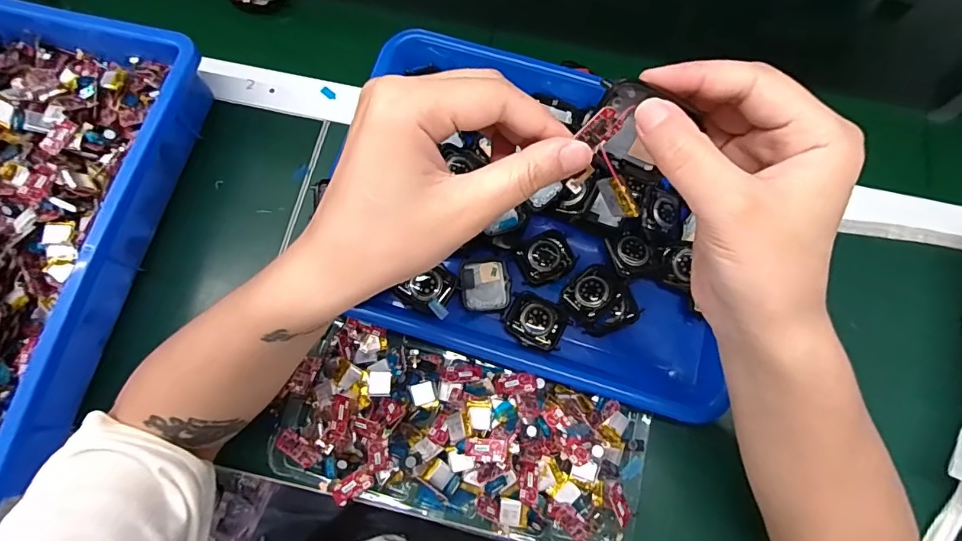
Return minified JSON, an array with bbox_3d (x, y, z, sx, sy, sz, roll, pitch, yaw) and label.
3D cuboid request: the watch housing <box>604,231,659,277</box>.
[{"bbox_3d":[0.116,-0.014,0.362,0.033,0.010,0.033,-13,74,-4],"label":"watch housing"}]

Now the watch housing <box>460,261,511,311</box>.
[{"bbox_3d":[0.003,0.011,0.363,0.036,0.008,0.037,-5,74,-2],"label":"watch housing"}]

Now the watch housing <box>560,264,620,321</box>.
[{"bbox_3d":[0.083,0.016,0.357,0.031,0.012,0.040,39,91,24],"label":"watch housing"}]

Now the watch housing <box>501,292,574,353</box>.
[{"bbox_3d":[0.042,0.038,0.356,0.045,0.012,0.038,24,75,6],"label":"watch housing"}]

